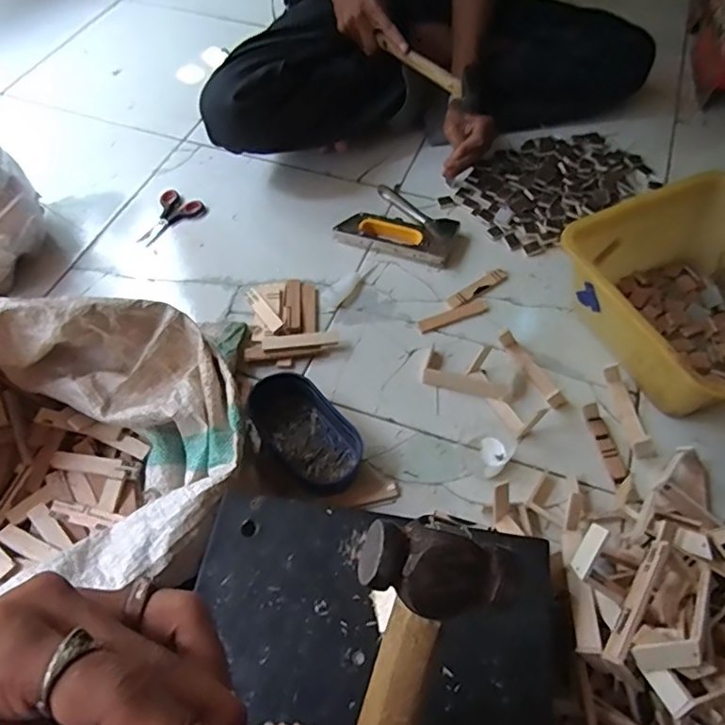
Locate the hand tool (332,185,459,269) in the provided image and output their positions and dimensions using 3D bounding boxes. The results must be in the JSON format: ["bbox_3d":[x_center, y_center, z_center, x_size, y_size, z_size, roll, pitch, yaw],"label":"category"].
[{"bbox_3d":[0.060,-0.212,0.850,0.168,0.020,0.121,22,60,14],"label":"hand tool"}]

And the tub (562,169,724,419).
[{"bbox_3d":[0.402,-0.074,0.665,0.235,0.126,0.258,-21,59,-12],"label":"tub"}]

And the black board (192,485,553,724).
[{"bbox_3d":[0.003,0.210,0.425,0.274,0.011,0.198,8,58,6],"label":"black board"}]

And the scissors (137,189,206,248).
[{"bbox_3d":[-0.305,-0.224,0.881,0.075,0.010,0.113,22,60,14],"label":"scissors"}]

